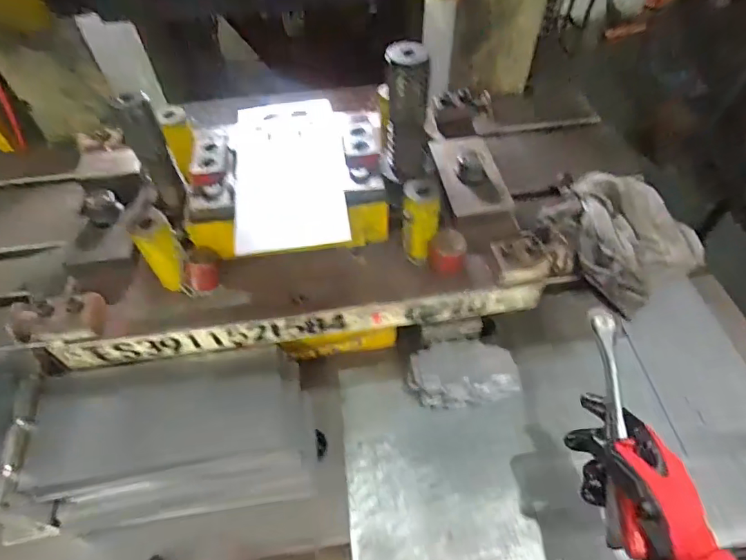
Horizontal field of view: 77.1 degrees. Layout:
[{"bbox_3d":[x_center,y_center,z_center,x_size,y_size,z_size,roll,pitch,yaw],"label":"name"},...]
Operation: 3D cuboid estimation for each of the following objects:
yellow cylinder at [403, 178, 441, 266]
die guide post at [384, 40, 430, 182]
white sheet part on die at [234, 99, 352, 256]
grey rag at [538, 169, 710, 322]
[{"bbox_3d":[0.054,-0.068,0.549,0.041,0.097,0.042,-1,51,1],"label":"yellow cylinder"},{"bbox_3d":[0.041,-0.189,0.552,0.047,0.155,0.046,-1,51,2],"label":"die guide post"},{"bbox_3d":[-0.101,-0.144,0.571,0.128,0.010,0.245,-7,55,-6],"label":"white sheet part on die"},{"bbox_3d":[0.387,-0.076,0.716,0.185,0.070,0.228,-16,53,-11],"label":"grey rag"}]

